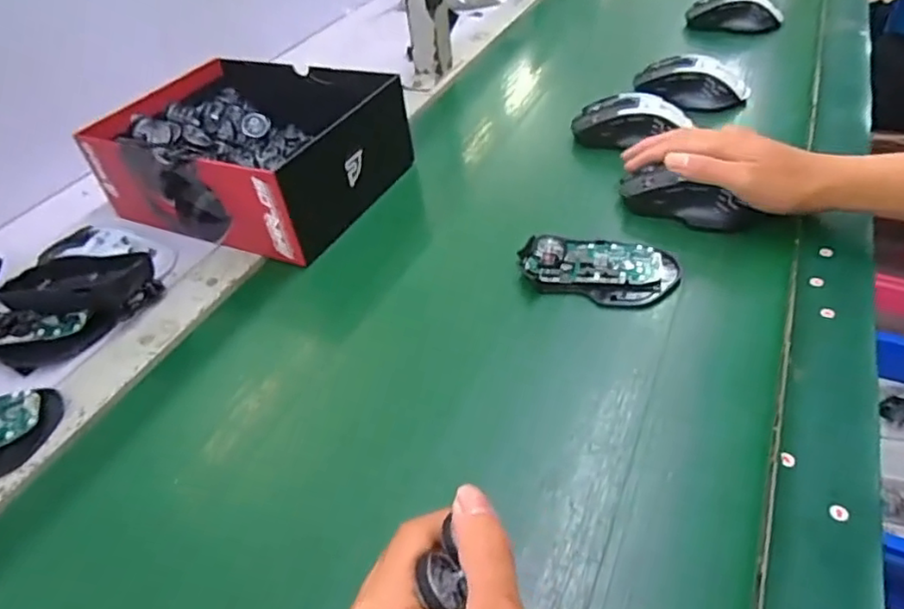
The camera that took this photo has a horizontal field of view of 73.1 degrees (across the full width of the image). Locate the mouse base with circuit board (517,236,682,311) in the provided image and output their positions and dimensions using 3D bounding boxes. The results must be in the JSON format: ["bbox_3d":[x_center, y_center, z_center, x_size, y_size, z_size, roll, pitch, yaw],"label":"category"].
[{"bbox_3d":[0.110,-0.033,0.458,0.115,0.026,0.064,10,46,16],"label":"mouse base with circuit board"}]

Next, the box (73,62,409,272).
[{"bbox_3d":[-0.192,-0.150,0.579,0.245,0.089,0.185,16,47,24],"label":"box"}]

